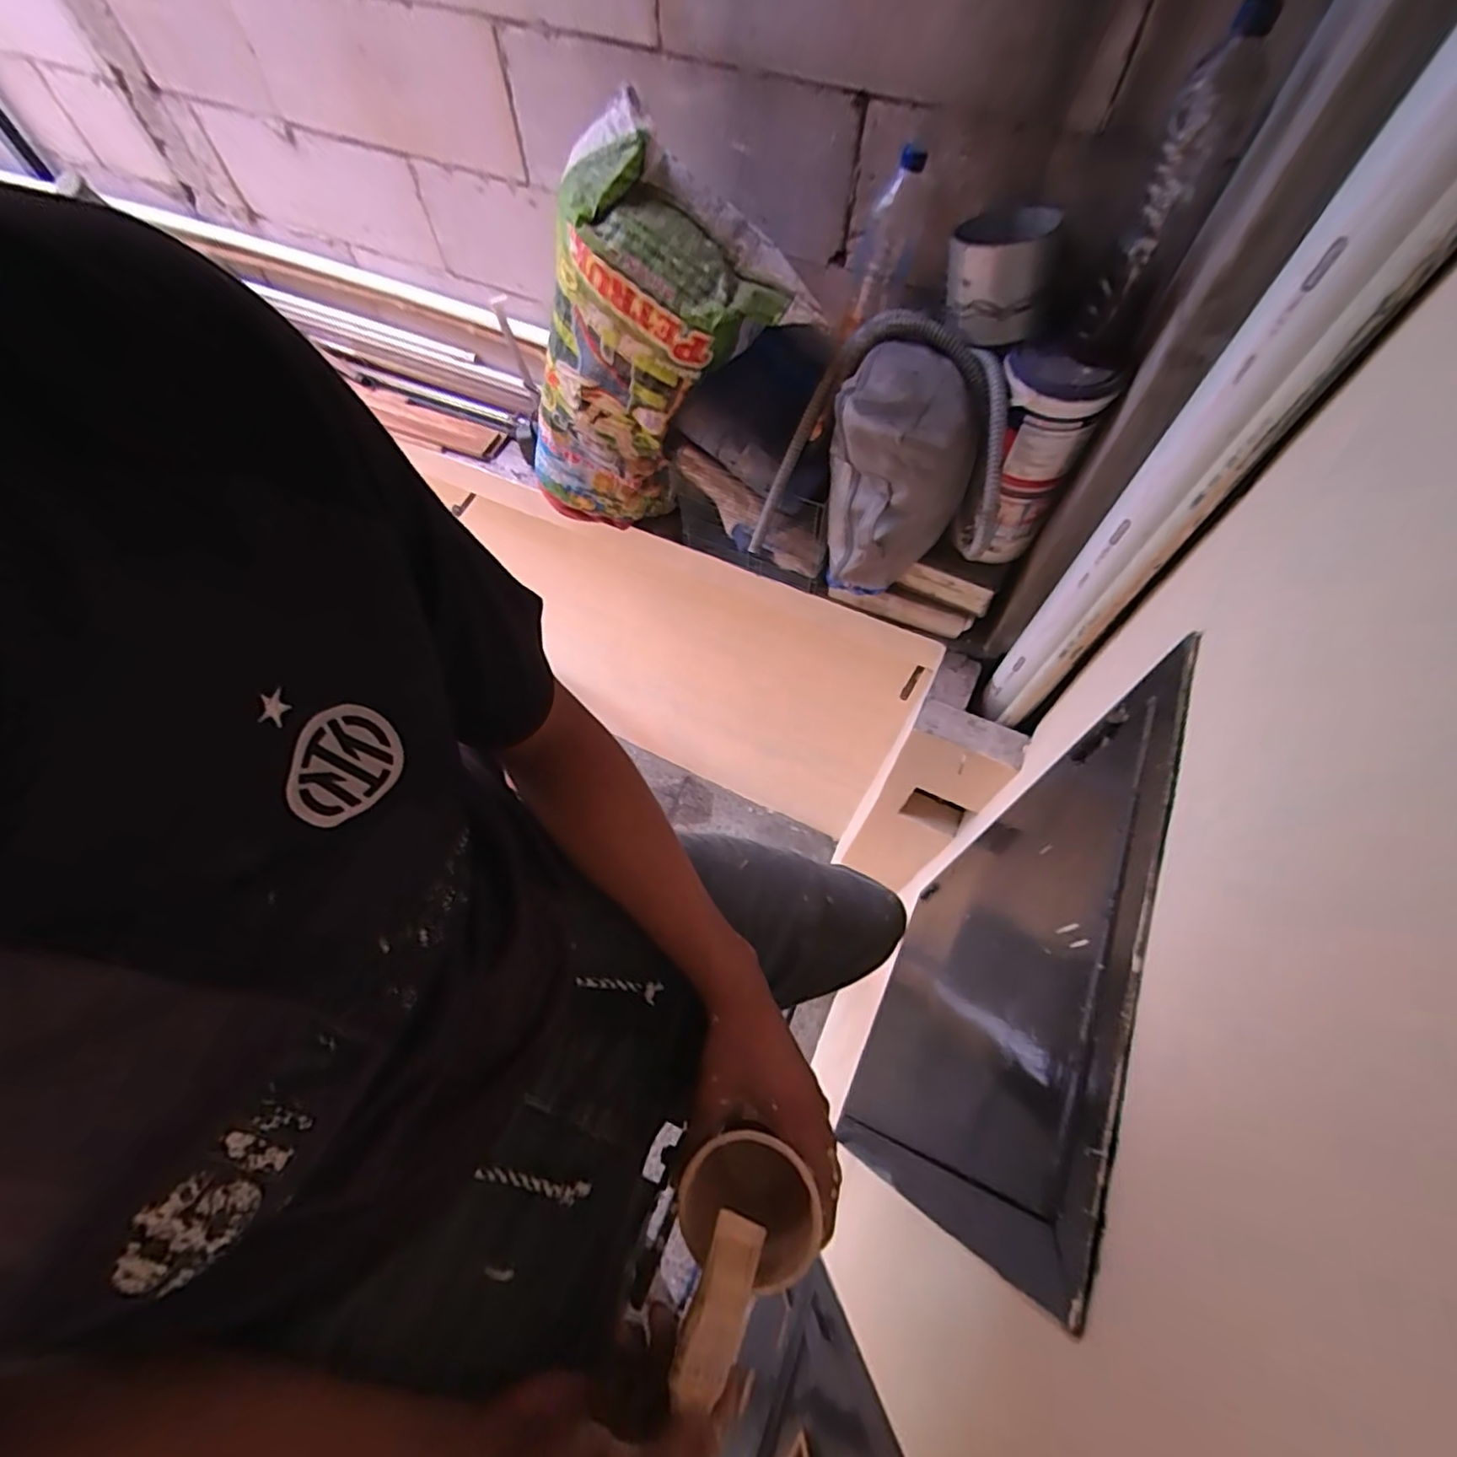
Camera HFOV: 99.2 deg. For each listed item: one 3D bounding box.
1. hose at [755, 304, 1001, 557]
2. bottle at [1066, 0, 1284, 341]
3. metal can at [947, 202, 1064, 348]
[{"bbox_3d":[0.260,-0.428,1.004,0.387,0.360,0.175,25,65,14],"label":"hose"},{"bbox_3d":[0.474,-0.579,0.685,0.081,0.272,0.068,26,65,14],"label":"bottle"},{"bbox_3d":[0.357,-0.614,0.837,0.124,0.120,0.124,13,63,8],"label":"metal can"}]

